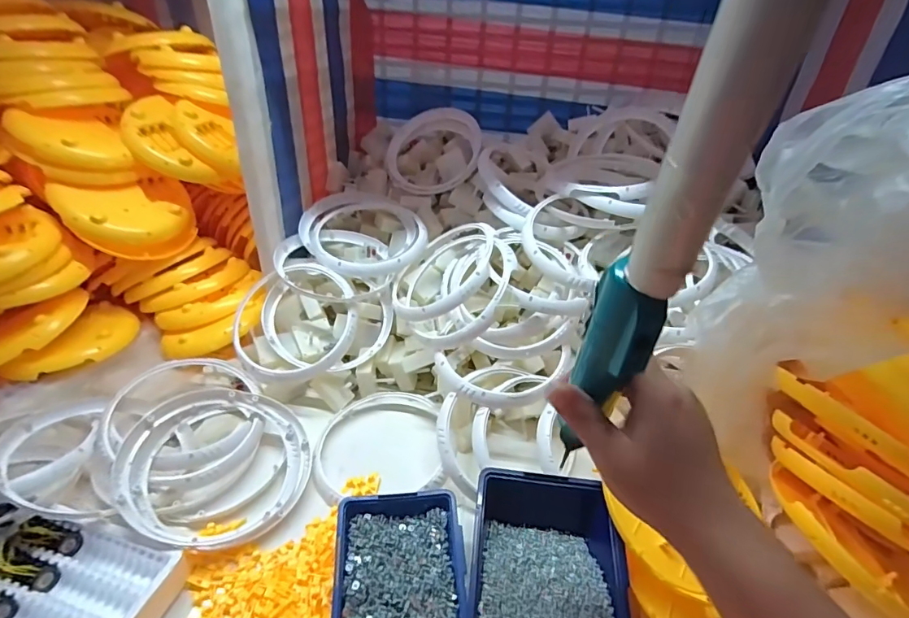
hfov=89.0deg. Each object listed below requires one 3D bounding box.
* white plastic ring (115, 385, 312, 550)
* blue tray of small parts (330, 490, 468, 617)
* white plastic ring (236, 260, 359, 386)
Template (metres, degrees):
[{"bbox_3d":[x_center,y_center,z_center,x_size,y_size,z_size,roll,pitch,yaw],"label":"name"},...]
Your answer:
[{"bbox_3d":[-0.273,0.180,0.541,0.197,0.033,0.183,15,45,-16],"label":"white plastic ring"},{"bbox_3d":[-0.053,0.254,0.451,0.121,0.047,0.136,-1,35,-6],"label":"blue tray of small parts"},{"bbox_3d":[-0.233,0.015,0.678,0.176,0.027,0.177,0,68,0],"label":"white plastic ring"}]

